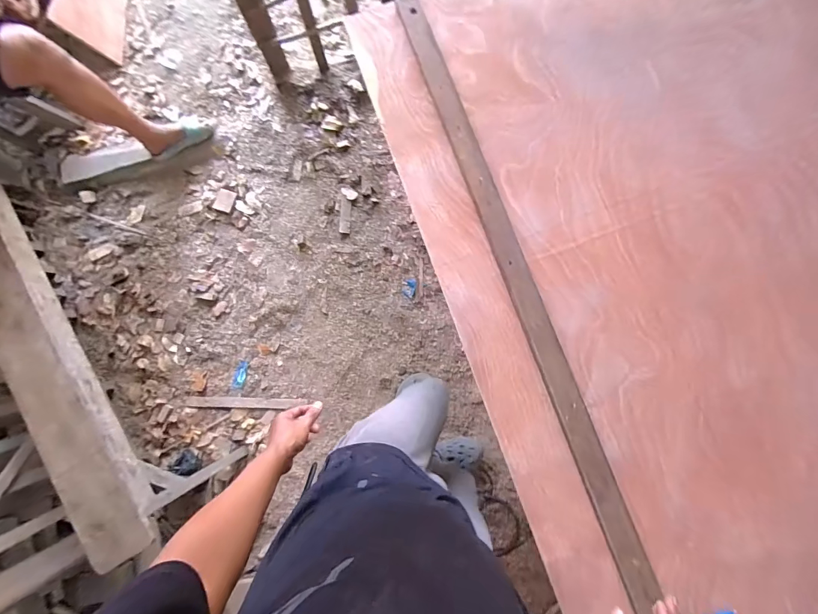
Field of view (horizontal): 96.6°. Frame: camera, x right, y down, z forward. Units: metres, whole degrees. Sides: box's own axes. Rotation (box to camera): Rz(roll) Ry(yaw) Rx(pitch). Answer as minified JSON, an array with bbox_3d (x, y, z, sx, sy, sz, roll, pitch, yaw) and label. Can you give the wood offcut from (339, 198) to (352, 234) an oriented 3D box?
[{"bbox_3d":[-0.255,-0.368,1.465,0.043,0.010,0.140,4,85,3],"label":"wood offcut"}]

